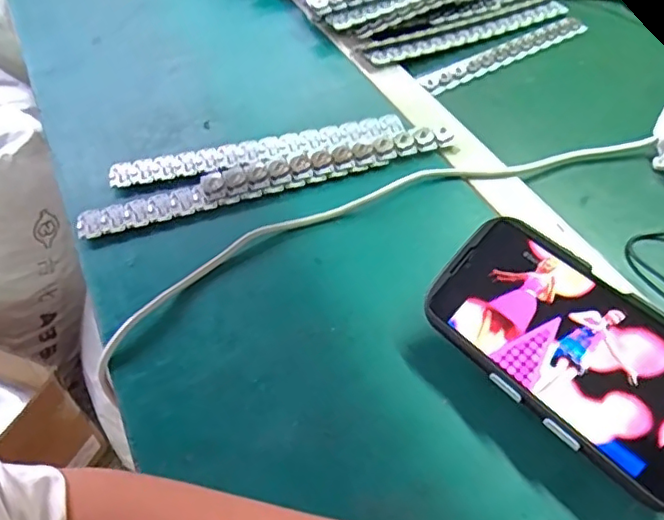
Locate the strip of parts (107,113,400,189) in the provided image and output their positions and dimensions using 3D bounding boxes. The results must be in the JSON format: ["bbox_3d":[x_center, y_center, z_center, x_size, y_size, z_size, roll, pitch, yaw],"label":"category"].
[{"bbox_3d":[-0.064,-0.095,0.495,0.247,0.009,0.034,-11,50,-7],"label":"strip of parts"}]

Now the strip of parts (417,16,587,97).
[{"bbox_3d":[0.182,-0.215,0.598,0.218,0.007,0.031,-28,55,-20],"label":"strip of parts"}]

